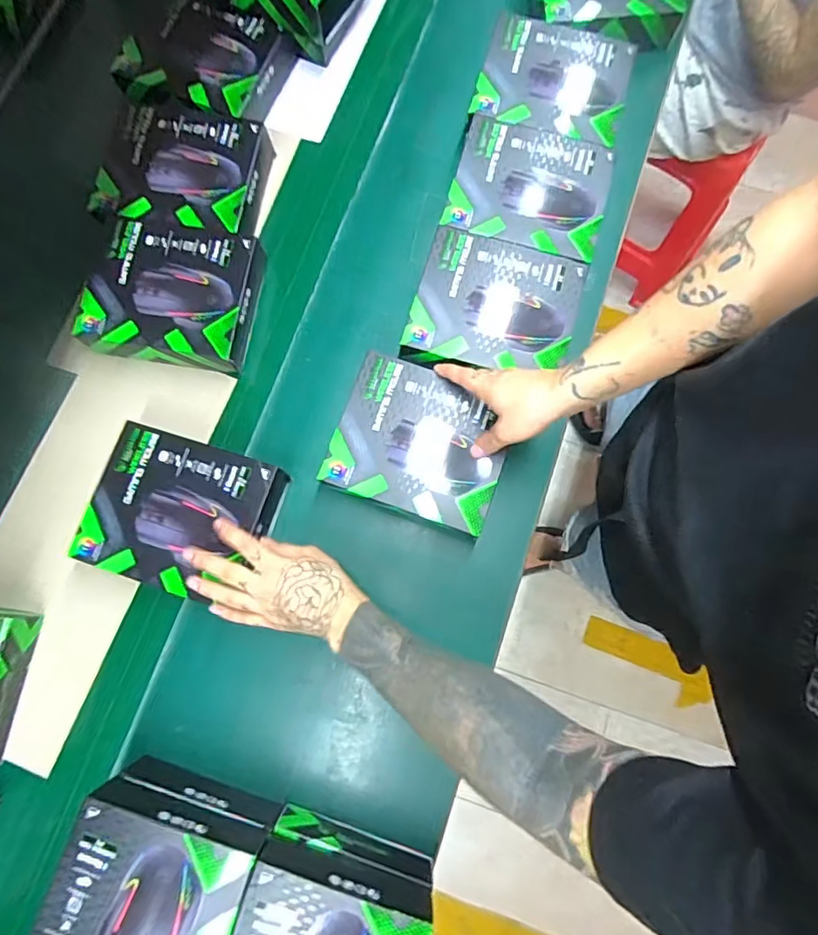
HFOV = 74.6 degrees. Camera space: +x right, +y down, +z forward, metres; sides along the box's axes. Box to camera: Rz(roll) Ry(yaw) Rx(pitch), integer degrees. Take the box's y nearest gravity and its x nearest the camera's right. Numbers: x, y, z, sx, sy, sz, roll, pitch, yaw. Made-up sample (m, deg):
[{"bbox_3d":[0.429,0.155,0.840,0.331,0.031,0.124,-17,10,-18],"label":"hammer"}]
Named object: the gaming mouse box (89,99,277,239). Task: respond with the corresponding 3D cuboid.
[{"bbox_3d":[-0.273,-0.359,0.657,0.188,0.044,0.155,9,79,3],"label":"gaming mouse box"}]

